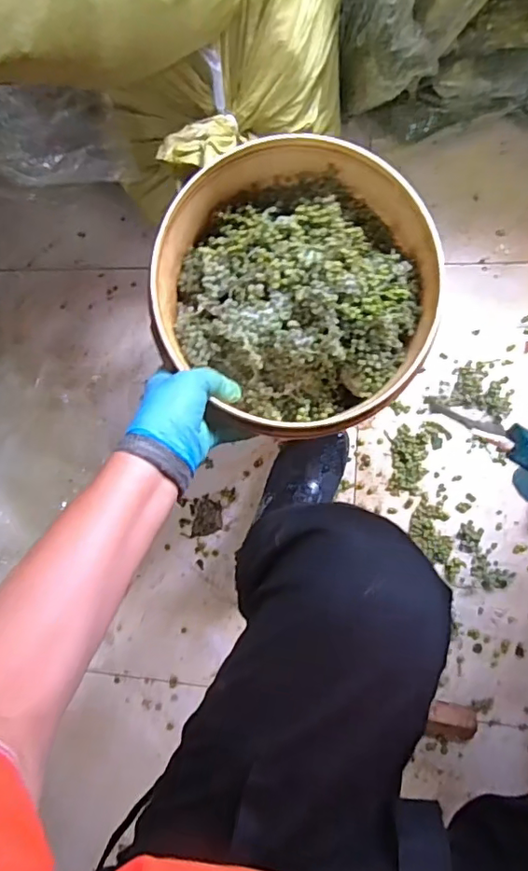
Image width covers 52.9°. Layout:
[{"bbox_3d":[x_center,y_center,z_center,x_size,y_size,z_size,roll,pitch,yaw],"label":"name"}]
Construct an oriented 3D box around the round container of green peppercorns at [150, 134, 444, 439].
[{"bbox_3d":[0.032,-0.134,0.497,0.247,0.098,0.259,0,89,9],"label":"round container of green peppercorns"}]

